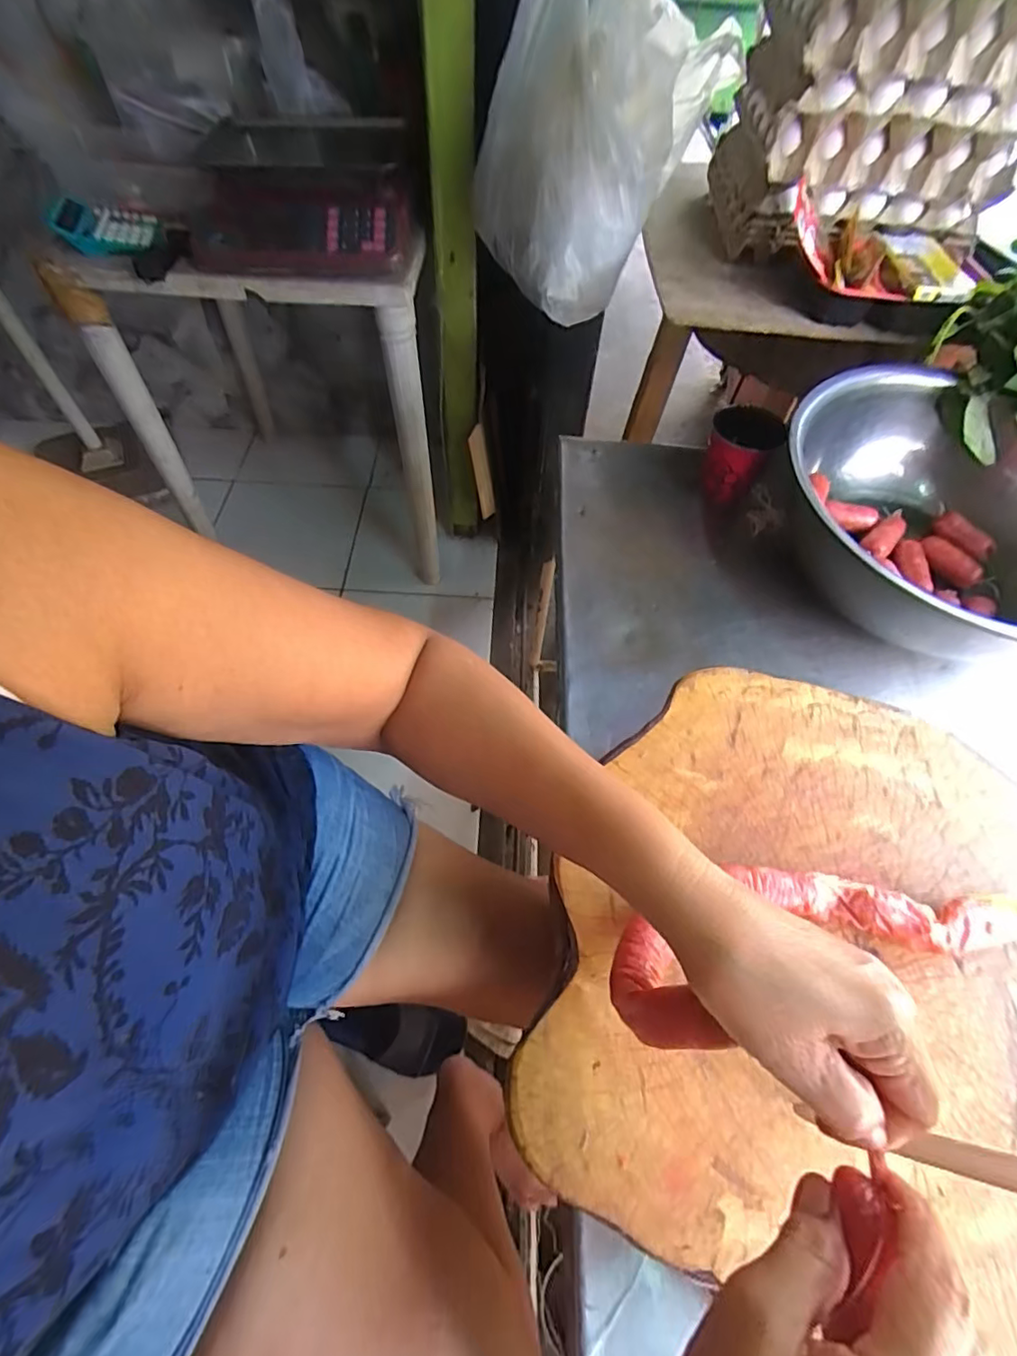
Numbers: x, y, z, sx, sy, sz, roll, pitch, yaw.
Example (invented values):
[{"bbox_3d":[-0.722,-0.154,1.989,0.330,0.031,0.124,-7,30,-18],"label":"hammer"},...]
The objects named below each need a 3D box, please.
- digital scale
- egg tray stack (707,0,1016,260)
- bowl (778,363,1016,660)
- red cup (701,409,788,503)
[{"bbox_3d":[-0.332,-0.792,0.905,0.356,0.120,0.334,1,59,-1],"label":"digital scale"},{"bbox_3d":[0.443,-0.690,0.673,0.298,0.242,0.230,0,59,-1],"label":"egg tray stack"},{"bbox_3d":[0.445,-0.178,0.599,0.311,0.129,0.297,29,63,15],"label":"bowl"},{"bbox_3d":[0.269,-0.259,0.653,0.074,0.079,0.068,1,59,-1],"label":"red cup"}]

